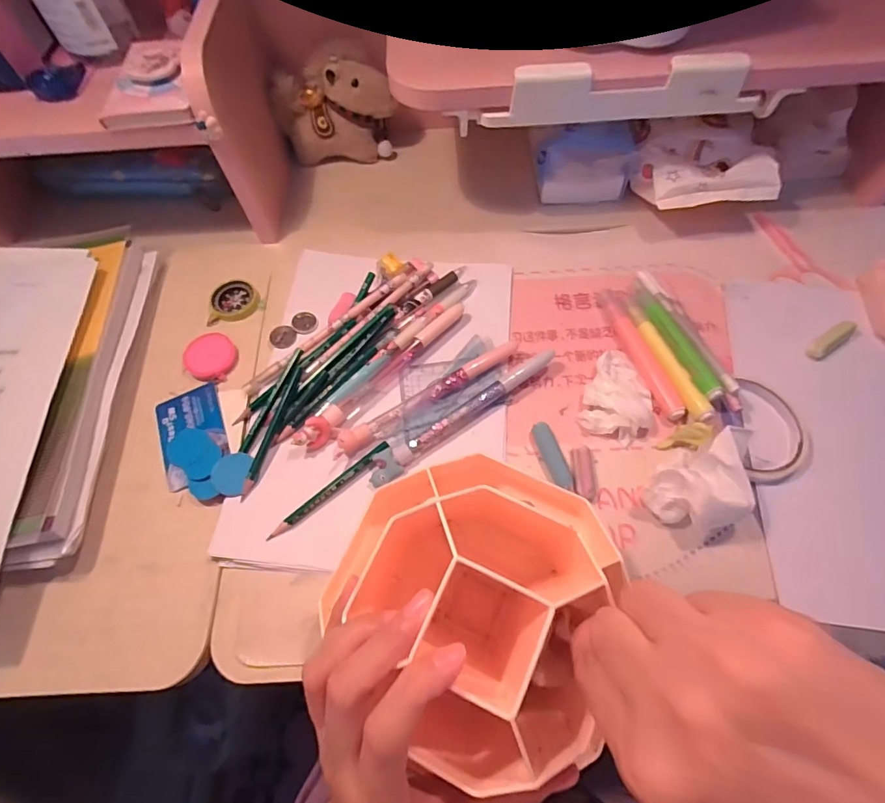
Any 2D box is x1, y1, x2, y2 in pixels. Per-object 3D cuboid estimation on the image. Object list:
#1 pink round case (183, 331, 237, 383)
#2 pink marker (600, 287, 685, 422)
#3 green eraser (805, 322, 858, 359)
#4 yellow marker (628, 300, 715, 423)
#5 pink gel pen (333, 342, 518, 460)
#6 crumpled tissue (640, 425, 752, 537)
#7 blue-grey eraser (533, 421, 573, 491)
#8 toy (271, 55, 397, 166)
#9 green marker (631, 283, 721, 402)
[{"bbox_3d":[-0.210,-0.041,0.419,0.042,0.009,0.046,26,64,-7],"label":"pink round case"},{"bbox_3d":[0.170,-0.044,0.402,0.017,0.015,0.135,-14,64,-5],"label":"pink marker"},{"bbox_3d":[0.339,-0.054,0.399,0.045,0.012,0.015,-36,67,-1],"label":"green eraser"},{"bbox_3d":[0.189,-0.038,0.393,0.017,0.020,0.129,-13,64,-4],"label":"yellow marker"},{"bbox_3d":[-0.013,-0.007,0.387,0.173,0.017,0.020,-30,66,-12],"label":"pink gel pen"},{"bbox_3d":[0.186,0.063,0.330,0.069,0.046,0.057,-29,66,-12],"label":"crumpled tissue"},{"bbox_3d":[0.088,0.043,0.365,0.018,0.011,0.055,-14,64,-5],"label":"blue-grey eraser"},{"bbox_3d":[-0.118,-0.315,0.507,0.127,0.100,0.045,-3,64,1],"label":"toy"},{"bbox_3d":[0.198,-0.057,0.401,0.017,0.022,0.131,-14,64,-5],"label":"green marker"}]

